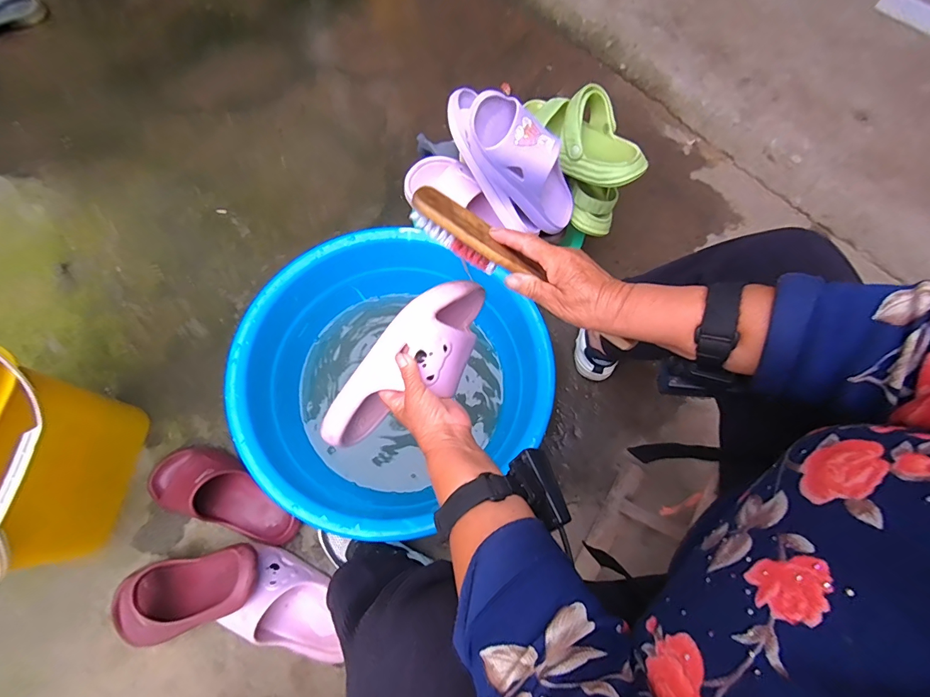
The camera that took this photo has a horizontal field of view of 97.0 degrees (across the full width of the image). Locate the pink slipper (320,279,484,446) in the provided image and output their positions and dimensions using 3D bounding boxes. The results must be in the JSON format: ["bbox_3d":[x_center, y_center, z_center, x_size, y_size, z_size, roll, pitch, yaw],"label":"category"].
[{"bbox_3d":[-0.058,0.028,0.473,0.232,0.099,0.084,-45,78,13],"label":"pink slipper"}]

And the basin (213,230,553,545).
[{"bbox_3d":[-0.128,0.033,0.673,0.447,0.153,0.408,1,71,-3],"label":"basin"}]

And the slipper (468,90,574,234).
[{"bbox_3d":[0.106,-0.270,0.612,0.088,0.253,0.085,1,69,36],"label":"slipper"}]

